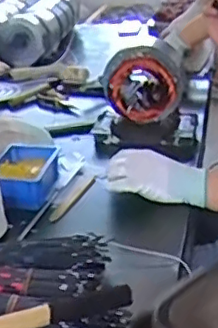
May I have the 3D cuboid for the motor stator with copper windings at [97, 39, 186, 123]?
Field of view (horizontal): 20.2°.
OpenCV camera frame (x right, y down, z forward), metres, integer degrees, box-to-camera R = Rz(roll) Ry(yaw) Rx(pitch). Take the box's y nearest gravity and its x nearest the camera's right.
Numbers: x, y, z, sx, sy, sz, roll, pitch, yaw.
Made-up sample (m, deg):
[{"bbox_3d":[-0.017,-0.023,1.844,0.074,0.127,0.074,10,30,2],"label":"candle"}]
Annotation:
[{"bbox_3d":[0.068,-0.165,1.196,0.155,0.133,0.128,1,23,5],"label":"motor stator with copper windings"}]

